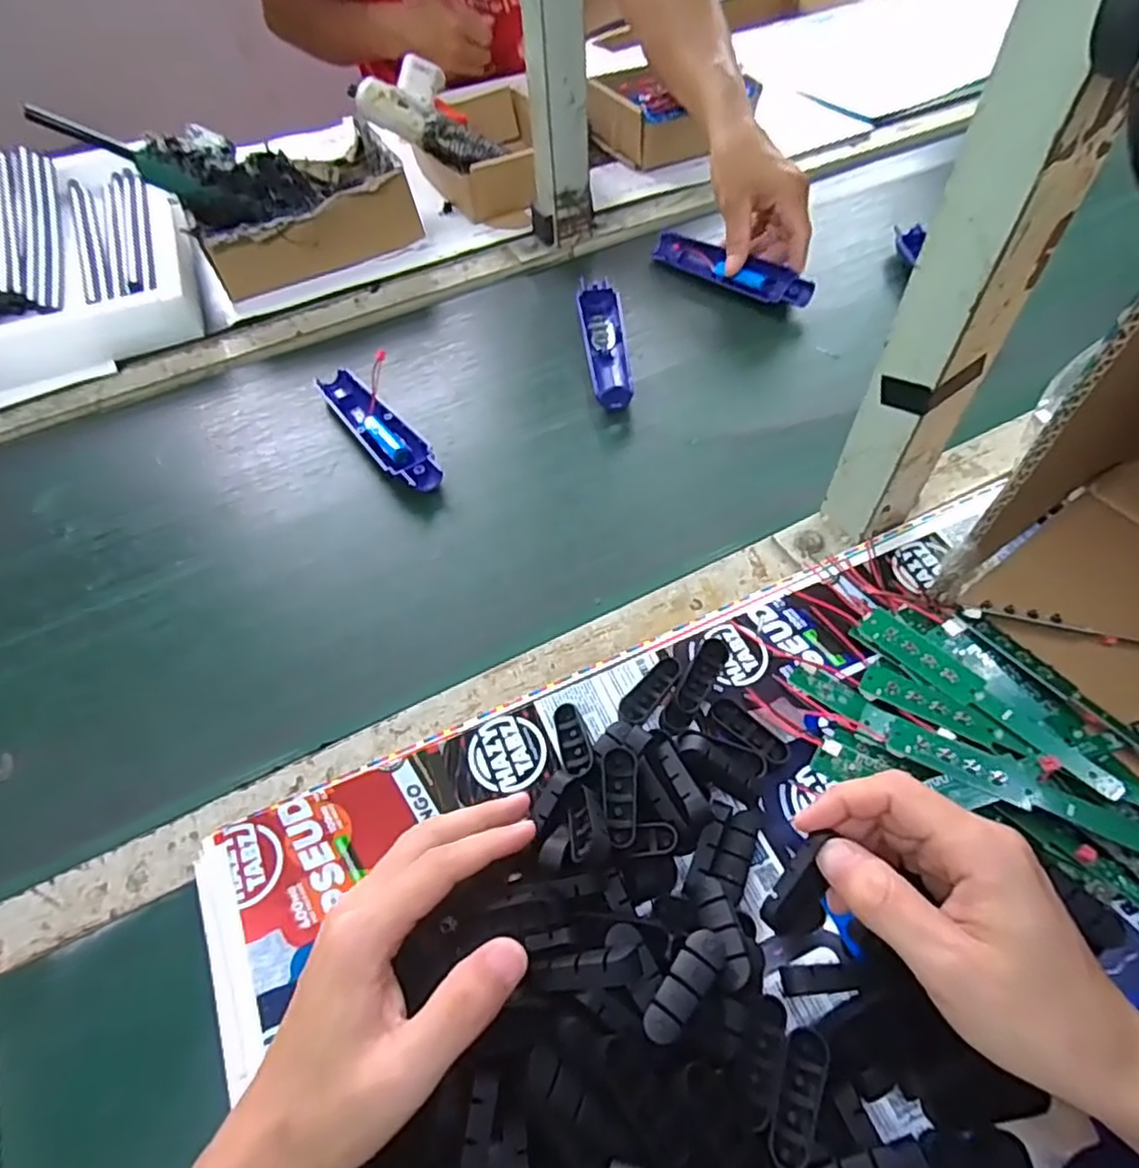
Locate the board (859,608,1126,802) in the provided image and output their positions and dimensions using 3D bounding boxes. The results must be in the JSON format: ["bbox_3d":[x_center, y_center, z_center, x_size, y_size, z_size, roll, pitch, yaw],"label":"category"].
[{"bbox_3d":[0.222,0.060,0.366,0.020,0.004,0.140,-43,58,-7],"label":"board"}]

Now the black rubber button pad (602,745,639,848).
[{"bbox_3d":[0.027,0.104,0.334,0.020,0.007,0.047,6,56,-11],"label":"black rubber button pad"}]

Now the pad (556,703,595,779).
[{"bbox_3d":[0.002,0.084,0.368,0.016,0.007,0.045,-15,43,-5],"label":"pad"}]

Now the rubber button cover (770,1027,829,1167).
[{"bbox_3d":[0.091,0.203,0.269,0.016,0.012,0.047,20,57,16],"label":"rubber button cover"}]

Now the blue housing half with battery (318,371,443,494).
[{"bbox_3d":[-0.154,-0.124,0.549,0.038,0.026,0.162,-32,59,-20],"label":"blue housing half with battery"}]

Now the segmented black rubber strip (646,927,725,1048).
[{"bbox_3d":[0.047,0.163,0.276,0.015,0.006,0.047,33,54,21],"label":"segmented black rubber strip"}]

